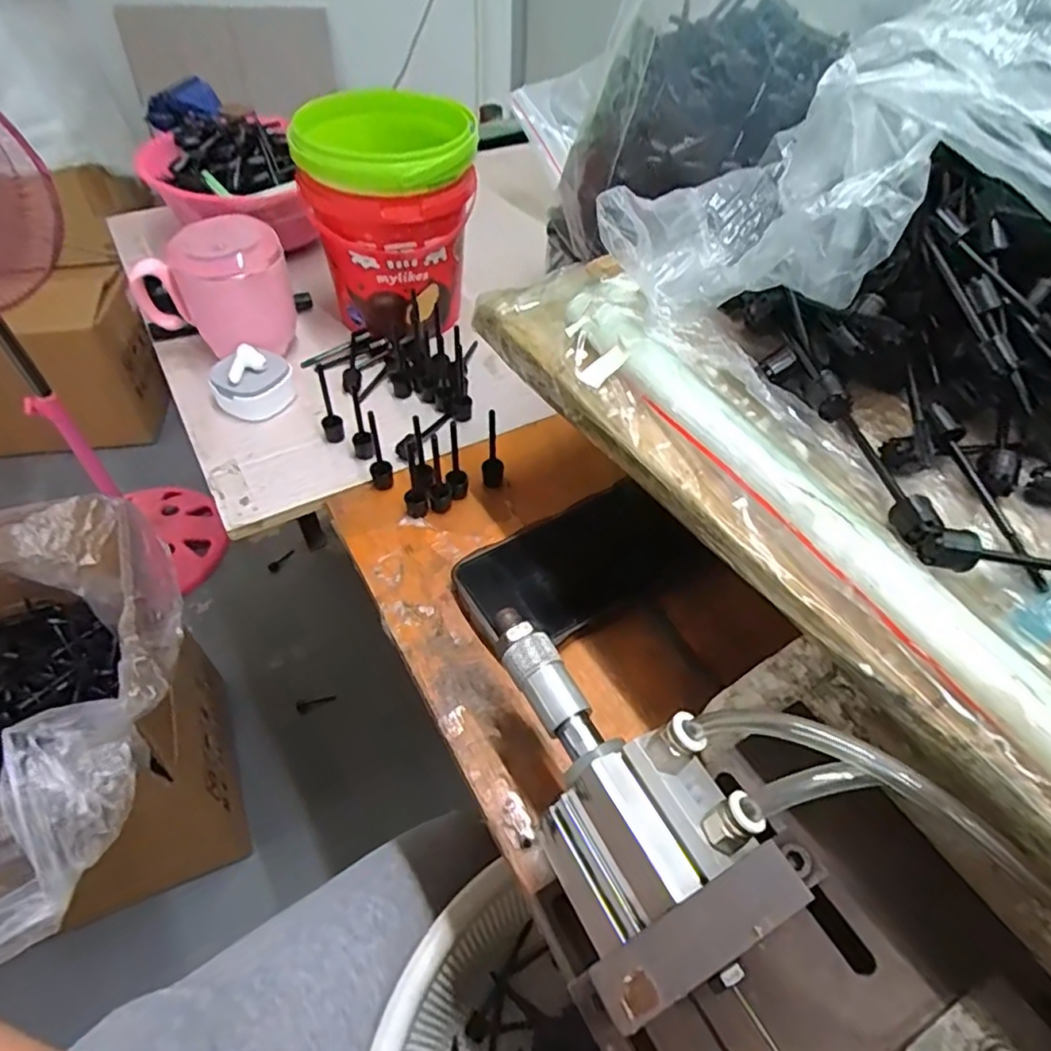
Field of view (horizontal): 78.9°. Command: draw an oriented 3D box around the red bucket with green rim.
[{"bbox_3d":[-0.107,-0.248,0.524,0.123,0.153,0.132,-6,51,-8],"label":"red bucket with green rim"}]

